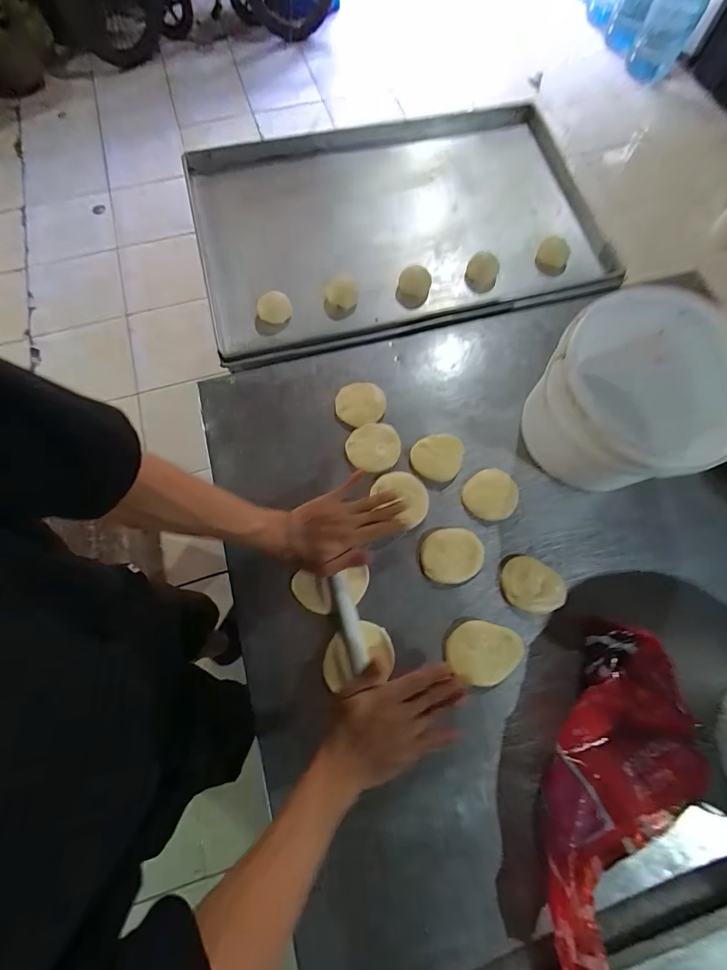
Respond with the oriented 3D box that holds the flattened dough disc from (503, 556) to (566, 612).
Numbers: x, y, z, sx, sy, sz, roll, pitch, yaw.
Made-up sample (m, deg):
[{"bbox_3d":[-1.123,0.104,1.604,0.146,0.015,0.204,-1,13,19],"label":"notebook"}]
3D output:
[{"bbox_3d":[0.223,0.132,0.511,0.079,0.015,0.064,28,74,9],"label":"flattened dough disc"}]

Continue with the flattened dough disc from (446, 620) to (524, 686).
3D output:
[{"bbox_3d":[0.152,0.210,0.489,0.094,0.015,0.072,-2,72,-1],"label":"flattened dough disc"}]

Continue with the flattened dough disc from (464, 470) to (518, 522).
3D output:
[{"bbox_3d":[0.180,0.015,0.550,0.070,0.021,0.072,0,71,0],"label":"flattened dough disc"}]

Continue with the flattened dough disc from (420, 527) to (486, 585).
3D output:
[{"bbox_3d":[0.119,0.093,0.518,0.081,0.018,0.069,-4,72,-2],"label":"flattened dough disc"}]

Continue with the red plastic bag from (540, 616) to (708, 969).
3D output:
[{"bbox_3d":[0.271,0.325,0.418,0.139,0.054,0.329,29,74,9],"label":"red plastic bag"}]

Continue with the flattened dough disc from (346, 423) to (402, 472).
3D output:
[{"bbox_3d":[0.014,-0.053,0.556,0.075,0.015,0.066,-14,72,-5],"label":"flattened dough disc"}]

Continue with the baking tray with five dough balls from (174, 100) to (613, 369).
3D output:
[{"bbox_3d":[0.069,-0.472,0.713,0.718,0.049,0.479,-13,72,-5],"label":"baking tray with five dough balls"}]

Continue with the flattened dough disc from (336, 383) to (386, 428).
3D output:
[{"bbox_3d":[-0.005,-0.119,0.586,0.072,0.018,0.071,0,71,0],"label":"flattened dough disc"}]

